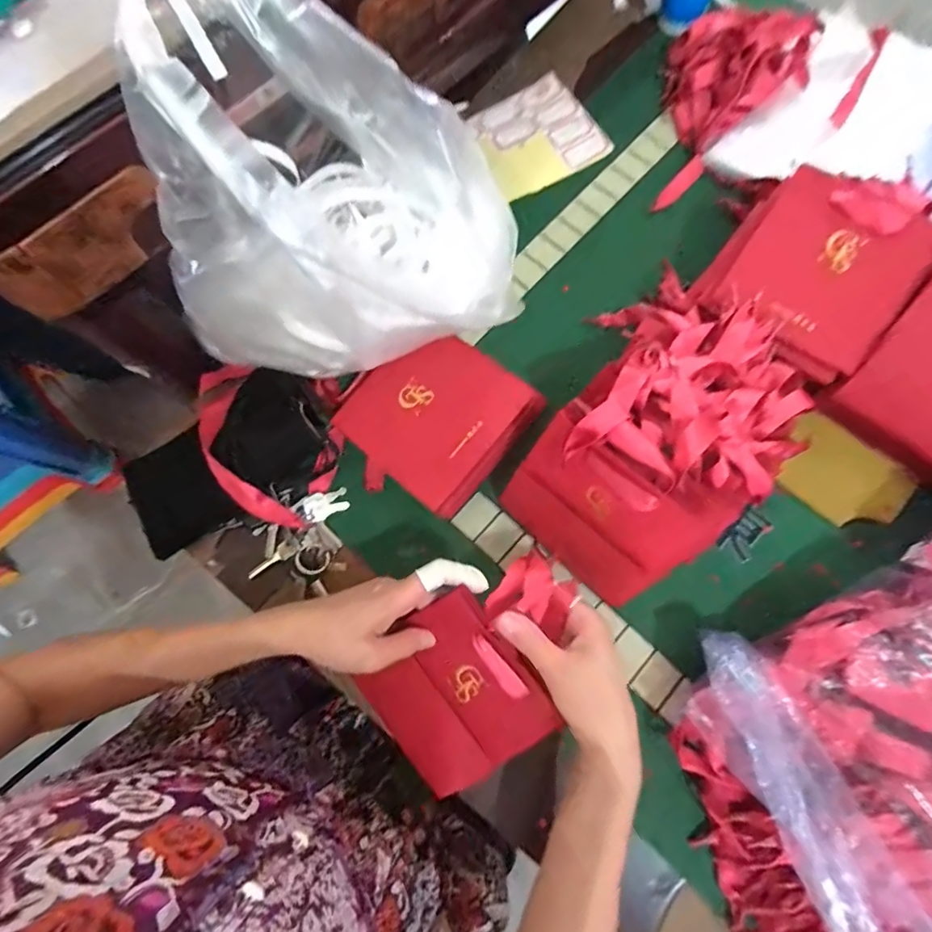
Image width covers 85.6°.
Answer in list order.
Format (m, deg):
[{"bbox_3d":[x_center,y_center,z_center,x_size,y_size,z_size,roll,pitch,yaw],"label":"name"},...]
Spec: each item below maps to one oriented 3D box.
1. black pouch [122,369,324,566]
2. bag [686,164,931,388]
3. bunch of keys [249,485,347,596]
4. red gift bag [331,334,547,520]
[{"bbox_3d":[-0.228,0.000,0.487,0.203,0.043,0.121,-35,77,-8],"label":"black pouch"},{"bbox_3d":[0.326,-0.183,0.460,0.156,0.040,0.173,40,104,8],"label":"bag"},{"bbox_3d":[-0.162,0.071,0.483,0.086,0.016,0.098,0,75,2],"label":"bunch of keys"},{"bbox_3d":[-0.032,-0.041,0.487,0.153,0.055,0.151,36,79,10],"label":"red gift bag"}]

